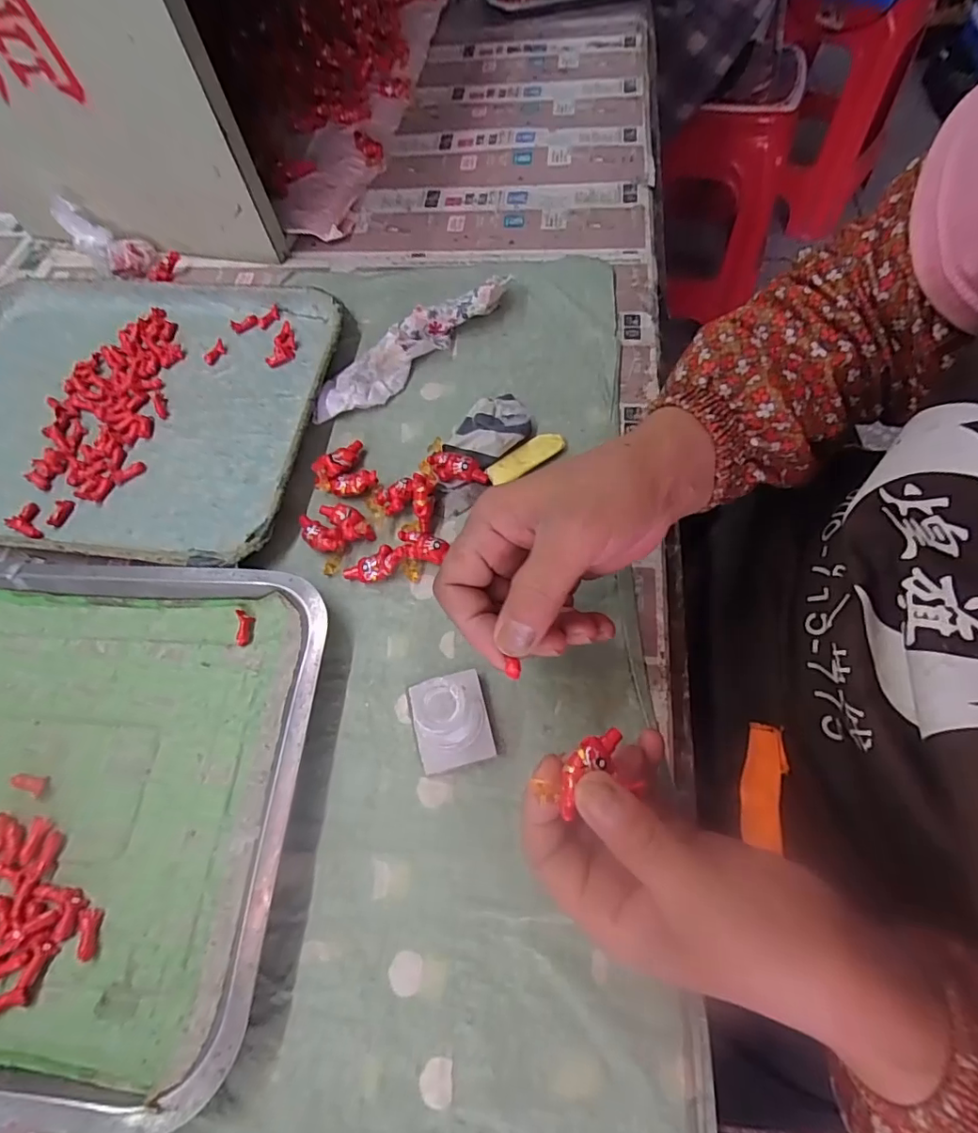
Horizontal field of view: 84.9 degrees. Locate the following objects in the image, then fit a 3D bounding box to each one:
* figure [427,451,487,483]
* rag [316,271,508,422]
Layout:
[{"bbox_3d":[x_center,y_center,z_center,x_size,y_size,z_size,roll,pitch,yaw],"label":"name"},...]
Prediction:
[{"bbox_3d":[-0.021,-0.068,0.375,0.041,0.016,0.021,20,67,12],"label":"figure"},{"bbox_3d":[-0.062,-0.181,0.426,0.046,0.024,0.189,41,73,19],"label":"rag"}]

